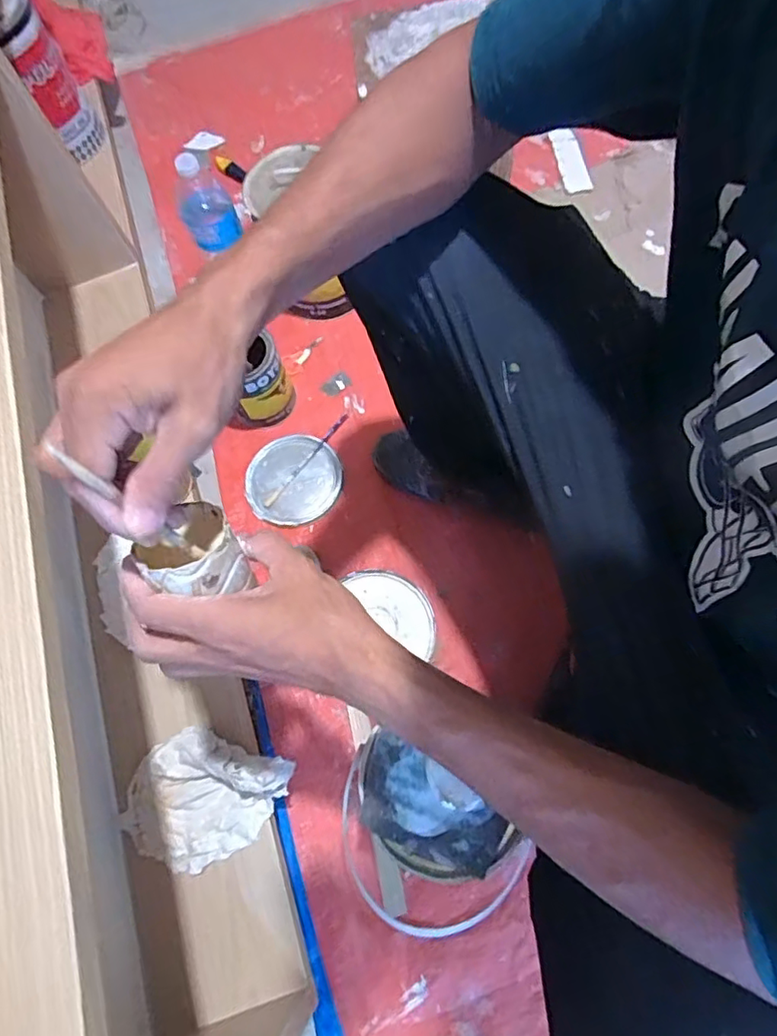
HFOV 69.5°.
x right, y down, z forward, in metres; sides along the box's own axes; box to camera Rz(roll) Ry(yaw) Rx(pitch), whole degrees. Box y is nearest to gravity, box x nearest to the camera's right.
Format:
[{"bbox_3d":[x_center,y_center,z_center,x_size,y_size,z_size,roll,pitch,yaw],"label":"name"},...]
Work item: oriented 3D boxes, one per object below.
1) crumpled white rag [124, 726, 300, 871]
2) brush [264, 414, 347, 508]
[{"bbox_3d":[-0.208,0.300,0.590,0.162,0.075,0.140,18,73,12],"label":"crumpled white rag"},{"bbox_3d":[-0.128,-0.091,0.880,0.014,0.014,0.194,35,77,16],"label":"brush"}]

